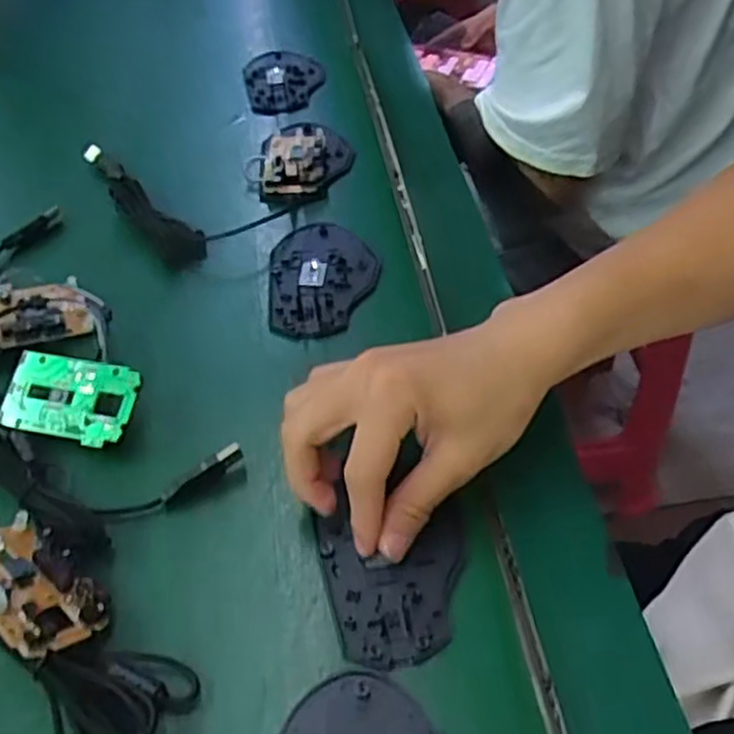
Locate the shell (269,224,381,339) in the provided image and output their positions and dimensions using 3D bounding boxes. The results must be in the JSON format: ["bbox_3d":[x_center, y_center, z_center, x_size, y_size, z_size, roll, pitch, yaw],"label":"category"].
[{"bbox_3d":[-0.029,-0.063,0.504,0.073,0.010,0.113,-2,48,0],"label":"shell"}]

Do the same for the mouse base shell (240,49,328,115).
[{"bbox_3d":[-0.080,-0.274,0.701,0.073,0.016,0.122,-12,49,-9],"label":"mouse base shell"}]

